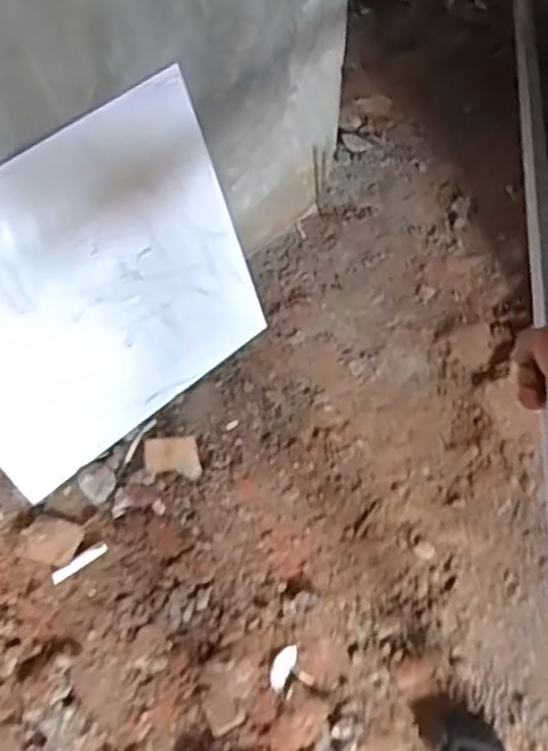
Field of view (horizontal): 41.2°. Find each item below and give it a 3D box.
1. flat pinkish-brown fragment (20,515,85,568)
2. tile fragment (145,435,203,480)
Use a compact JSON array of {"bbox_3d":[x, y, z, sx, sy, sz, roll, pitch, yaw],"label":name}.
[{"bbox_3d":[-0.423,0.315,1.391,0.110,0.019,0.088,12,55,12],"label":"flat pinkish-brown fragment"},{"bbox_3d":[-0.200,0.160,1.435,0.111,0.021,0.078,2,78,-2],"label":"tile fragment"}]

